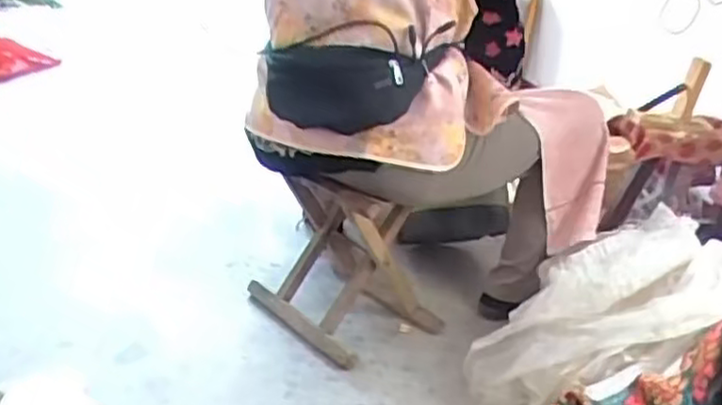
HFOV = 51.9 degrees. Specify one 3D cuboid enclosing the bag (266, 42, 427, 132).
[{"bbox_3d":[-0.036,-0.184,1.198,0.274,0.138,0.052,3,17,30],"label":"bag"}]

